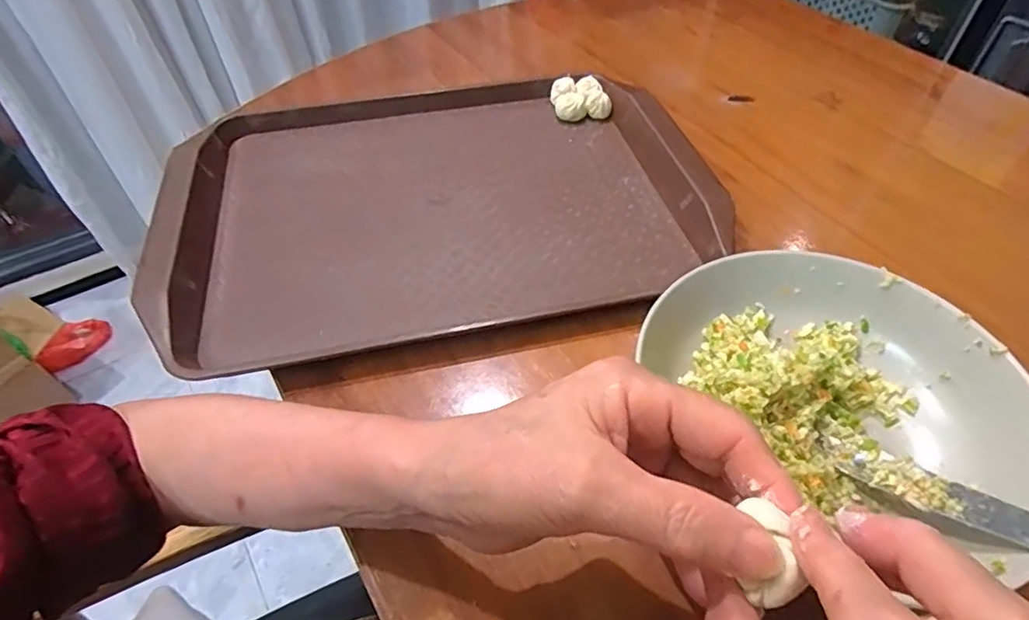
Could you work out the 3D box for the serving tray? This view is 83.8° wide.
[{"bbox_3d":[-0.057,-0.095,0.454,0.410,0.023,0.288,-9,51,-9],"label":"serving tray"}]

